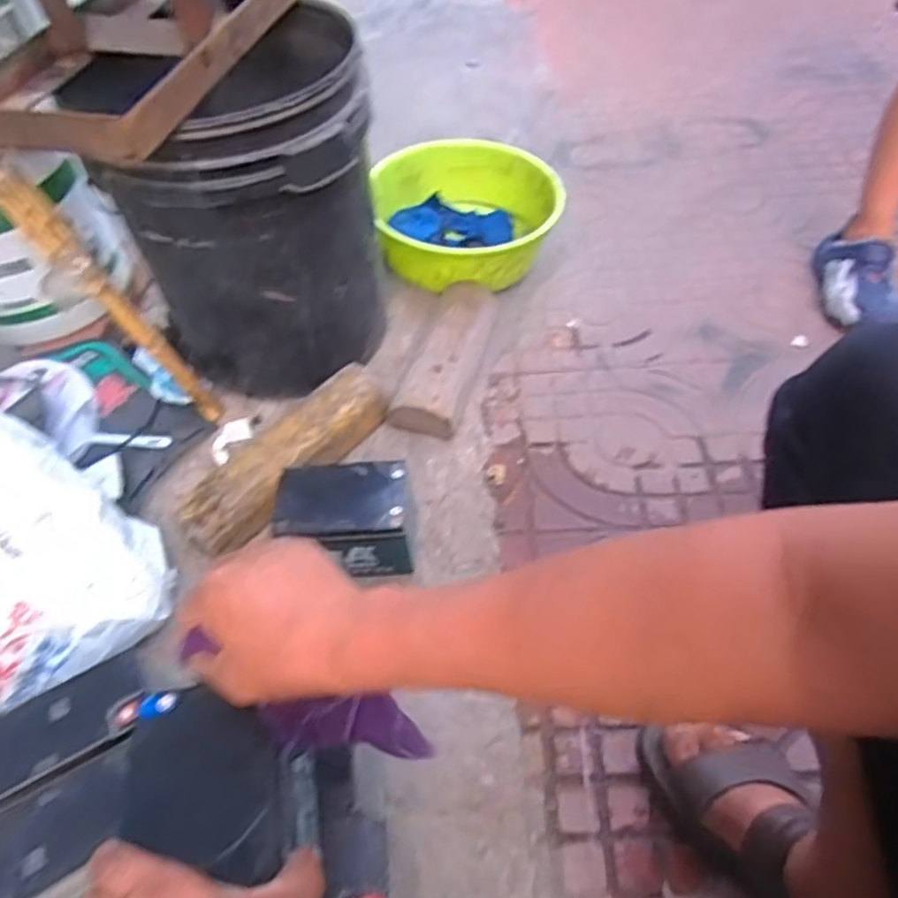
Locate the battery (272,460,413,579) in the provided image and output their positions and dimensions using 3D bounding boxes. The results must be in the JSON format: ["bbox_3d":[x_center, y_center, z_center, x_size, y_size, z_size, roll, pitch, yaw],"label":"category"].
[{"bbox_3d":[-0.118,0.086,0.818,0.147,0.101,0.105,-6,49,4],"label":"battery"}]

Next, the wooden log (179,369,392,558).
[{"bbox_3d":[-0.205,0.010,0.895,0.074,0.063,0.312,30,60,30],"label":"wooden log"}]

